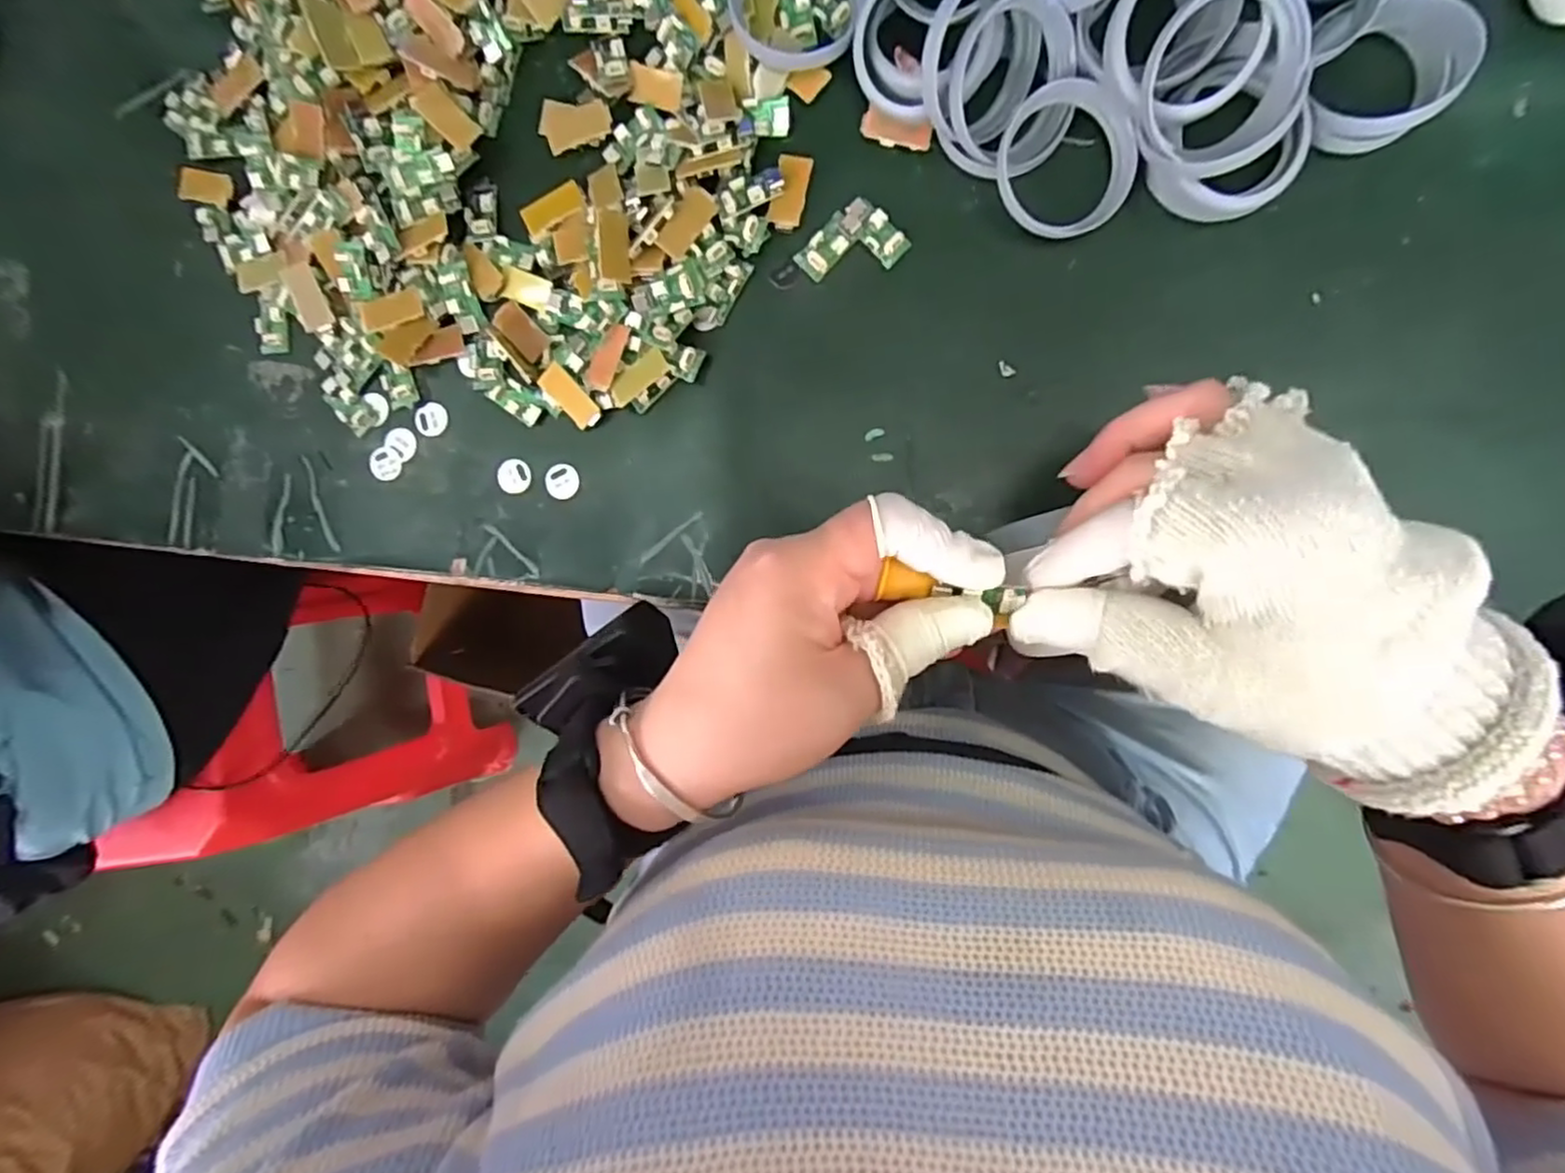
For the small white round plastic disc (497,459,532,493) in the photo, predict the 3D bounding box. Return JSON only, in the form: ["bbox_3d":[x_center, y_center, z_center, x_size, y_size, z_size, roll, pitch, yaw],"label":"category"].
[{"bbox_3d":[-0.134,-0.055,0.347,0.017,0.004,0.017,0,93,6],"label":"small white round plastic disc"}]

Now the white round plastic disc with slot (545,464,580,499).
[{"bbox_3d":[-0.110,-0.052,0.343,0.016,0.004,0.017,0,93,6],"label":"white round plastic disc with slot"}]

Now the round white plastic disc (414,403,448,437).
[{"bbox_3d":[-0.177,-0.084,0.350,0.017,0.004,0.017,0,93,6],"label":"round white plastic disc"}]

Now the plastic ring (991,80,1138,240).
[{"bbox_3d":[0.123,-0.186,0.303,0.058,0.008,0.060,-1,109,-2],"label":"plastic ring"}]

